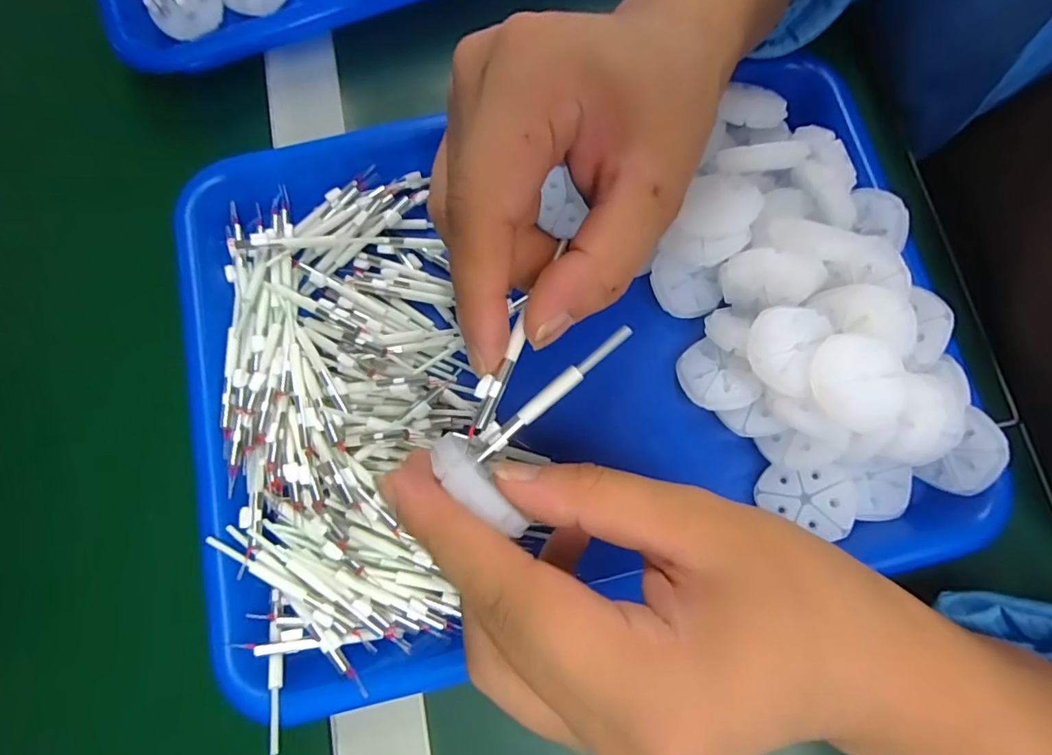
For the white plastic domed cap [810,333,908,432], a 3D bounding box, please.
[{"bbox_3d":[0.131,0.002,0.208,0.035,0.007,0.035,0,77,0],"label":"white plastic domed cap"}]

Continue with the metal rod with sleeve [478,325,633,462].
[{"bbox_3d":[0.009,0.004,0.171,0.063,0.004,0.008,-39,80,-2],"label":"metal rod with sleeve"}]

